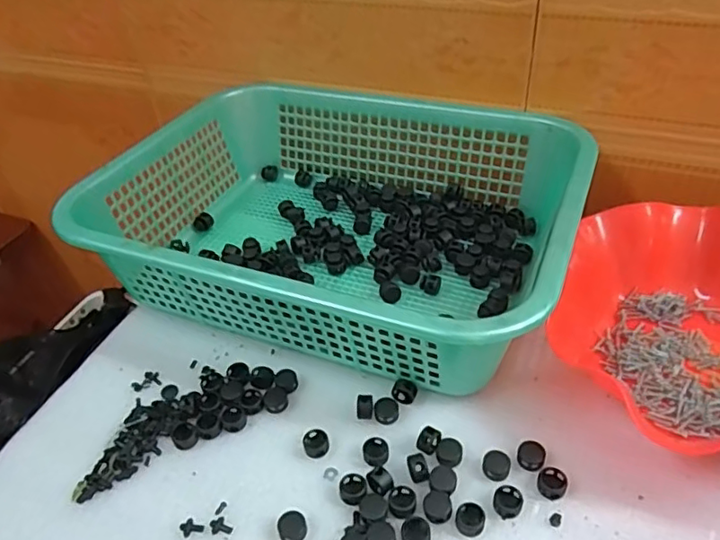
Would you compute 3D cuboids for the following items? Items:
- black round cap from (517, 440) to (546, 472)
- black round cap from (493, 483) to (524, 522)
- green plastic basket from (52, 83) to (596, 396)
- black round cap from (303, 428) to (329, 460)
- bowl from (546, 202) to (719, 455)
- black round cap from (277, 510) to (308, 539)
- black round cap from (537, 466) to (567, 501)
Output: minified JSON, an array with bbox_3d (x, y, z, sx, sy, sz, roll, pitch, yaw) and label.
[{"bbox_3d":[0.110,0.119,0.375,0.016,0.007,0.019,15,46,22],"label":"black round cap"},{"bbox_3d":[0.090,0.141,0.357,0.017,0.006,0.019,22,49,29],"label":"black round cap"},{"bbox_3d":[-0.016,-0.050,0.515,0.378,0.123,0.291,13,45,20],"label":"green plastic basket"},{"bbox_3d":[-0.029,0.117,0.395,0.017,0.007,0.020,-19,43,-14],"label":"black round cap"},{"bbox_3d":[0.250,0.031,0.409,0.210,0.065,0.204,24,50,30],"label":"bowl"},{"bbox_3d":[-0.041,0.156,0.354,0.017,0.010,0.017,-4,41,3],"label":"black round cap"},{"bbox_3d":[0.118,0.131,0.361,0.017,0.007,0.018,-4,41,3],"label":"black round cap"}]

